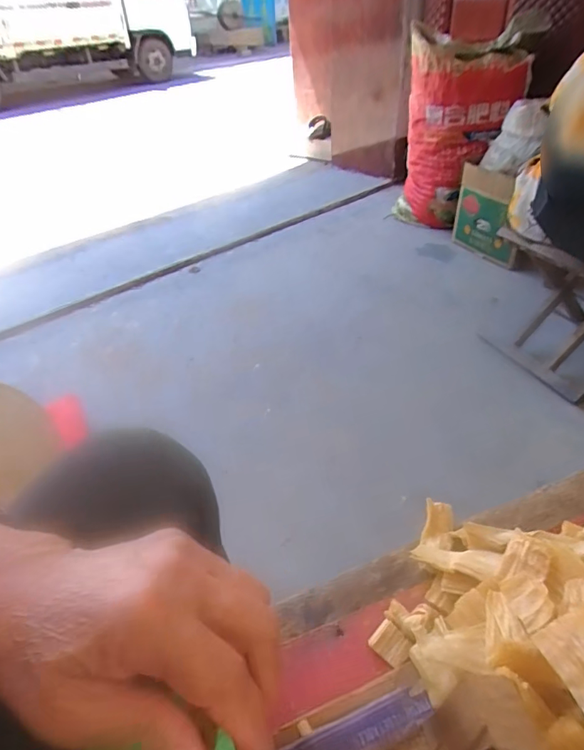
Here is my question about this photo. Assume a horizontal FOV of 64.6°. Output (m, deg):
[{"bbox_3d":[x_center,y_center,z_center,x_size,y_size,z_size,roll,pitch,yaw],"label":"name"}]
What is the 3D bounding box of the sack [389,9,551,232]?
[{"bbox_3d":[0.574,-0.833,1.609,0.381,0.614,0.245,13,43,20],"label":"sack"}]

